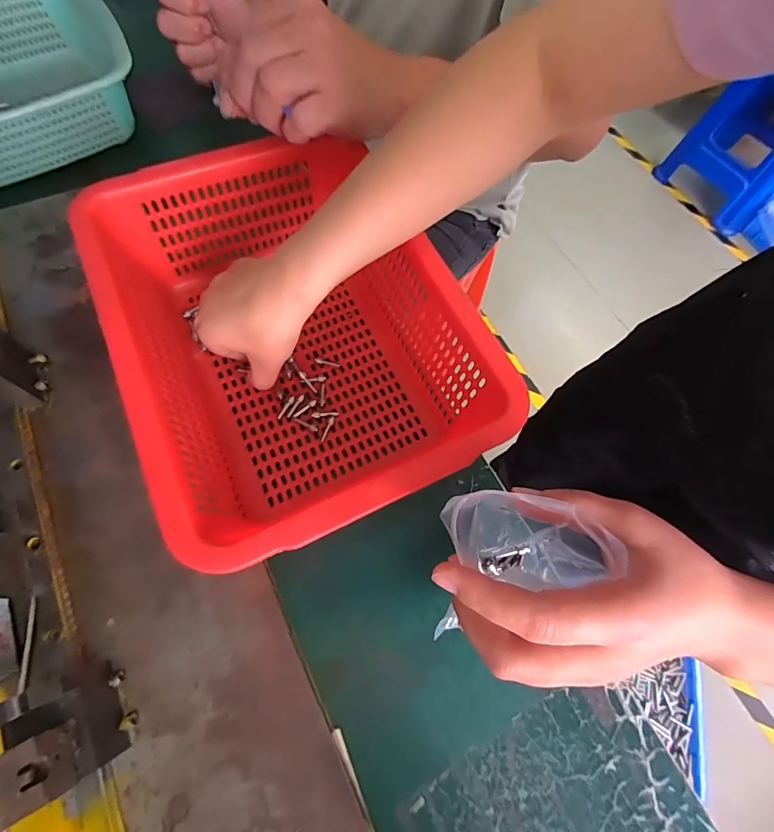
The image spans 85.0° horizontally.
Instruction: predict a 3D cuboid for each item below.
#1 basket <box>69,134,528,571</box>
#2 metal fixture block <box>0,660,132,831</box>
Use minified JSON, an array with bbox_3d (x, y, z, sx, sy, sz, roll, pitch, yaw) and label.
[{"bbox_3d":[-0.072,-0.062,0.326,0.219,0.101,0.305,-23,70,-15],"label":"basket"},{"bbox_3d":[-0.173,0.168,0.224,0.034,0.064,0.053,-33,73,-19],"label":"metal fixture block"}]

